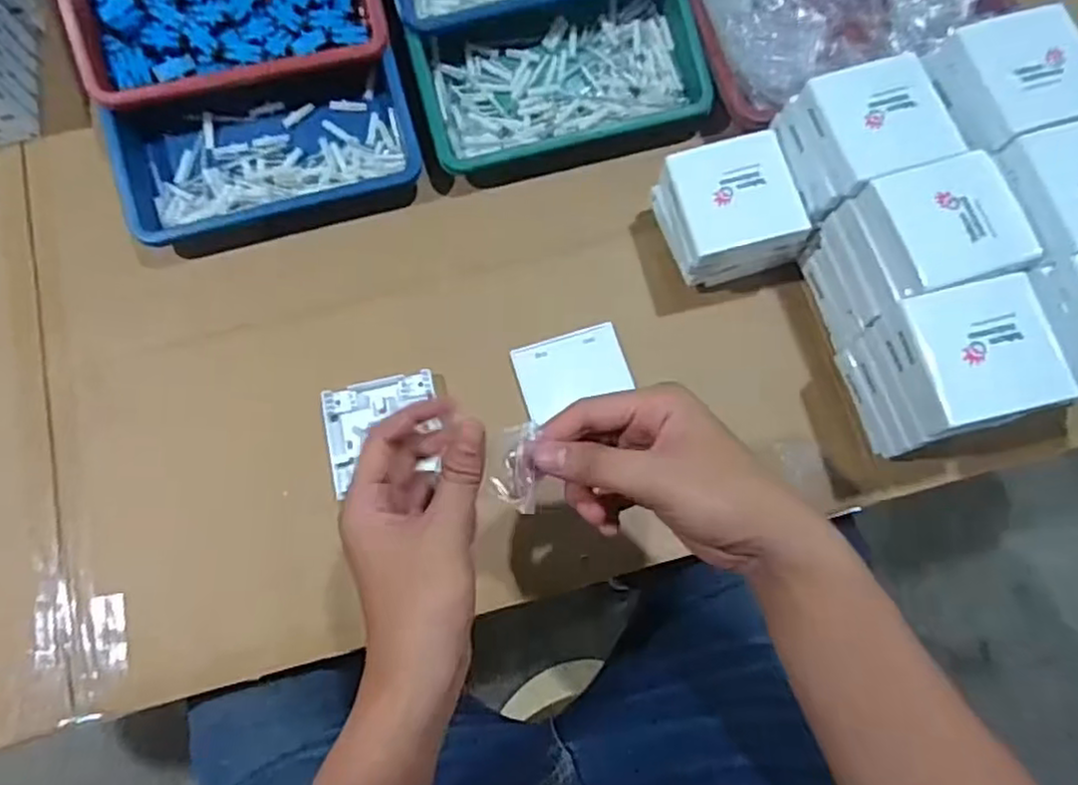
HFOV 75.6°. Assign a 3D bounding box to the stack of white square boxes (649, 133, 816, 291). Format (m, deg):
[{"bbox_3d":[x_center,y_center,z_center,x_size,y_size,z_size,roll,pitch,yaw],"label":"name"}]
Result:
[{"bbox_3d":[0.147,-0.139,0.538,0.094,0.072,0.086,-15,76,-4],"label":"stack of white square boxes"}]

